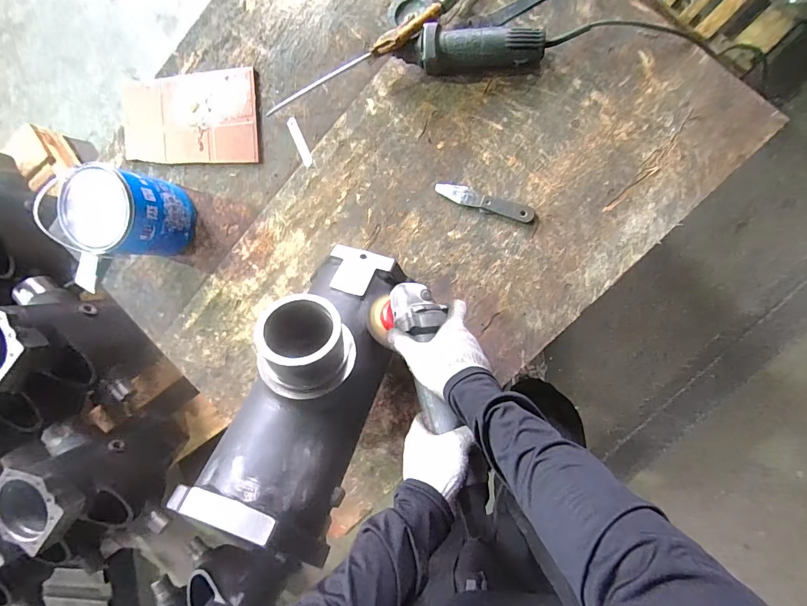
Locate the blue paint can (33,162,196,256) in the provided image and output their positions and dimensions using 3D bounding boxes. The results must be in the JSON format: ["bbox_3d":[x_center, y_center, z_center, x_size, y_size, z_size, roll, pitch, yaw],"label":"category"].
[{"bbox_3d":[-0.512,-0.169,0.771,0.155,0.160,0.145,1,94,8],"label":"blue paint can"}]

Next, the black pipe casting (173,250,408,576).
[{"bbox_3d":[-0.109,0.082,0.536,0.139,0.172,0.403,20,59,7],"label":"black pipe casting"}]

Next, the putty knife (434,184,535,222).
[{"bbox_3d":[0.145,-0.183,0.731,0.179,0.018,0.030,21,97,7],"label":"putty knife"}]

